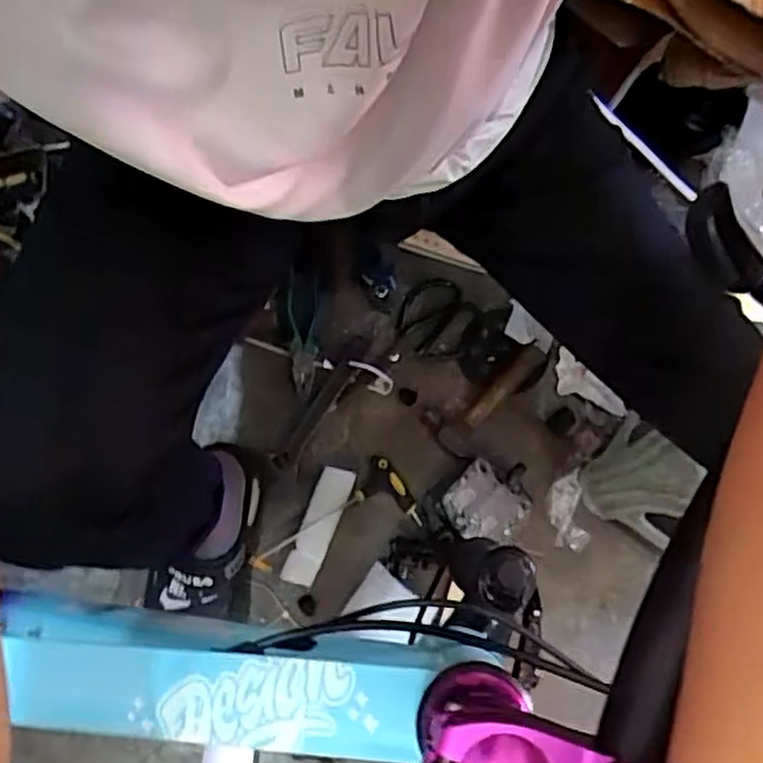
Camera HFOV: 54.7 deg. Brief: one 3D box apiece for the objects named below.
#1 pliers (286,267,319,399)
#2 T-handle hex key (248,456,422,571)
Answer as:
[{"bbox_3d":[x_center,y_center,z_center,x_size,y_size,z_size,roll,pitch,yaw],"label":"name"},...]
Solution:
[{"bbox_3d":[-0.103,-0.061,0.964,0.041,0.023,0.158,0,75,-1],"label":"pliers"},{"bbox_3d":[-0.054,0.187,0.908,0.207,0.011,0.092,-36,79,-10],"label":"T-handle hex key"}]

